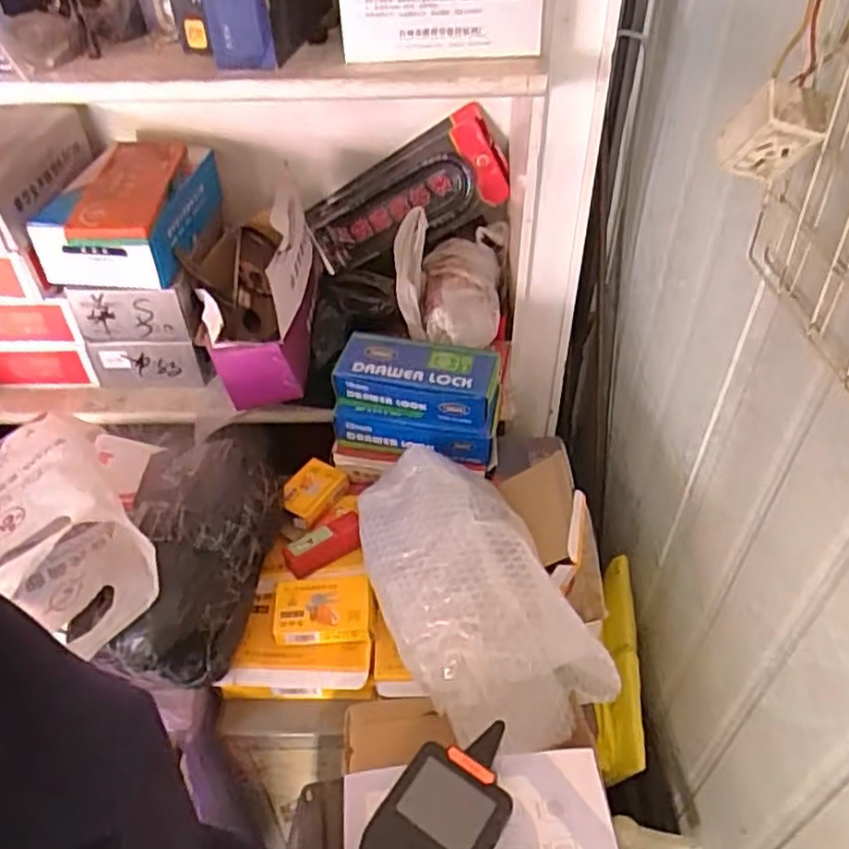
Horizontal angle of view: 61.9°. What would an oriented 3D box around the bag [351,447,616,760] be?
[{"bbox_3d":[0.038,0.136,0.647,0.152,0.088,0.307,-16,45,-16],"label":"bag"}]

